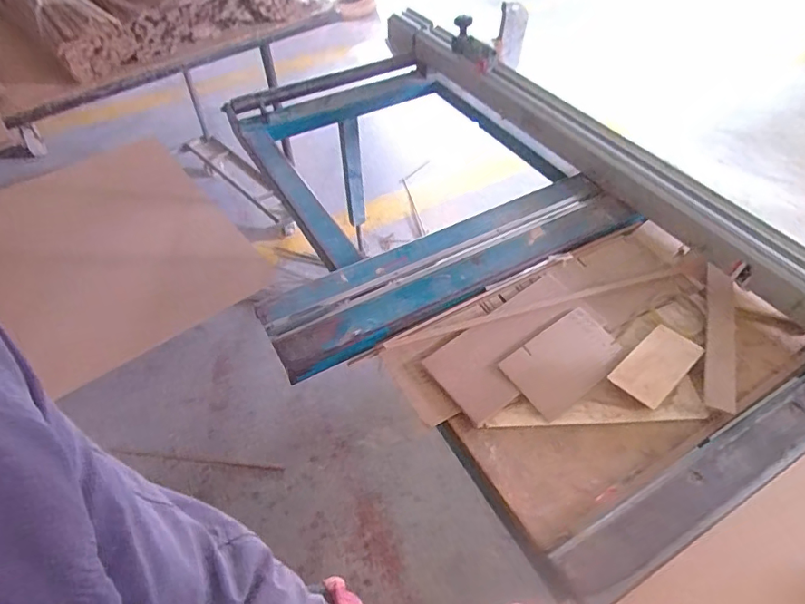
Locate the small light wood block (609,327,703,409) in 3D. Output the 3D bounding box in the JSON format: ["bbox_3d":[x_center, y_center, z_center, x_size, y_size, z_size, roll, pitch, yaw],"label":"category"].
[{"bbox_3d":[0.363,0.088,0.732,0.136,0.012,0.069,-35,56,-26],"label":"small light wood block"}]

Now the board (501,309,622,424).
[{"bbox_3d":[0.235,0.084,0.742,0.174,0.006,0.101,-31,63,-22],"label":"board"}]

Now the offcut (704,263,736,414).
[{"bbox_3d":[0.477,0.045,0.771,0.040,0.015,0.286,17,51,17],"label":"offcut"}]

